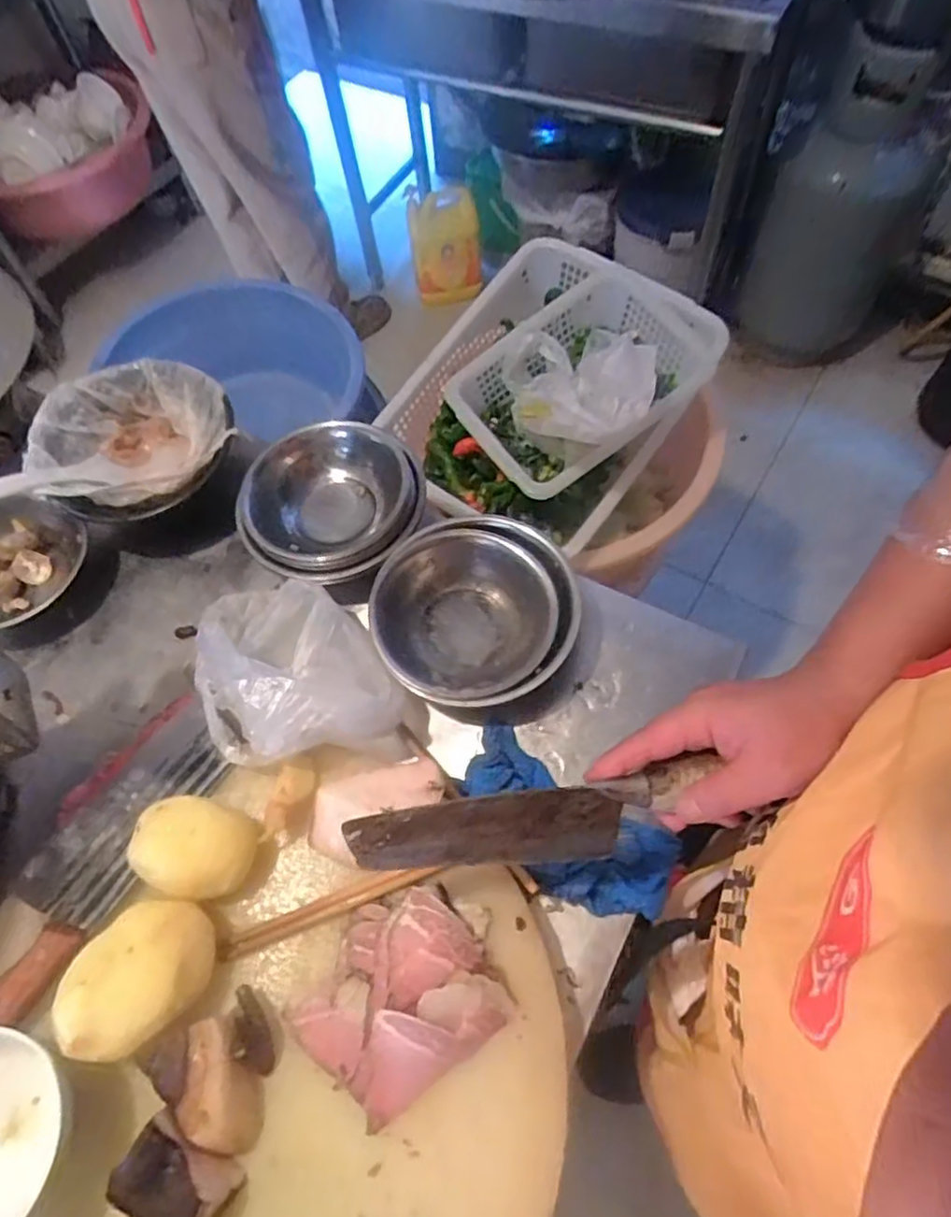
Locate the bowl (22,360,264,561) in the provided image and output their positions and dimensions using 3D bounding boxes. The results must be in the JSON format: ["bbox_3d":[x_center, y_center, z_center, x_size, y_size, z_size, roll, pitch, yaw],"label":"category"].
[{"bbox_3d":[-0.314,-0.142,0.655,0.175,0.088,0.167,-2,62,3],"label":"bowl"}]

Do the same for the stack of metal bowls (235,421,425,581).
[{"bbox_3d":[-0.123,-0.092,0.611,0.144,0.067,0.162,16,64,12],"label":"stack of metal bowls"}]

